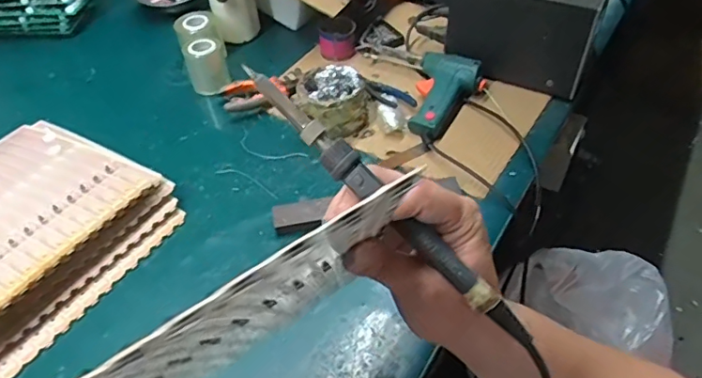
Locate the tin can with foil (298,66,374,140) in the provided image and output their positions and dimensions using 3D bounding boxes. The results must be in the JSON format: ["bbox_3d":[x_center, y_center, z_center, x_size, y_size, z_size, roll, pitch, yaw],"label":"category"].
[{"bbox_3d":[-0.020,-0.117,0.675,0.091,0.066,0.079,-2,45,0],"label":"tin can with foil"}]

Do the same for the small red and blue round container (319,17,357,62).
[{"bbox_3d":[-0.021,-0.226,0.791,0.053,0.042,0.056,-1,45,1],"label":"small red and blue round container"}]

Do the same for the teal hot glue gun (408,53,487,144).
[{"bbox_3d":[0.115,-0.120,0.676,0.089,0.038,0.154,16,48,17],"label":"teal hot glue gun"}]

